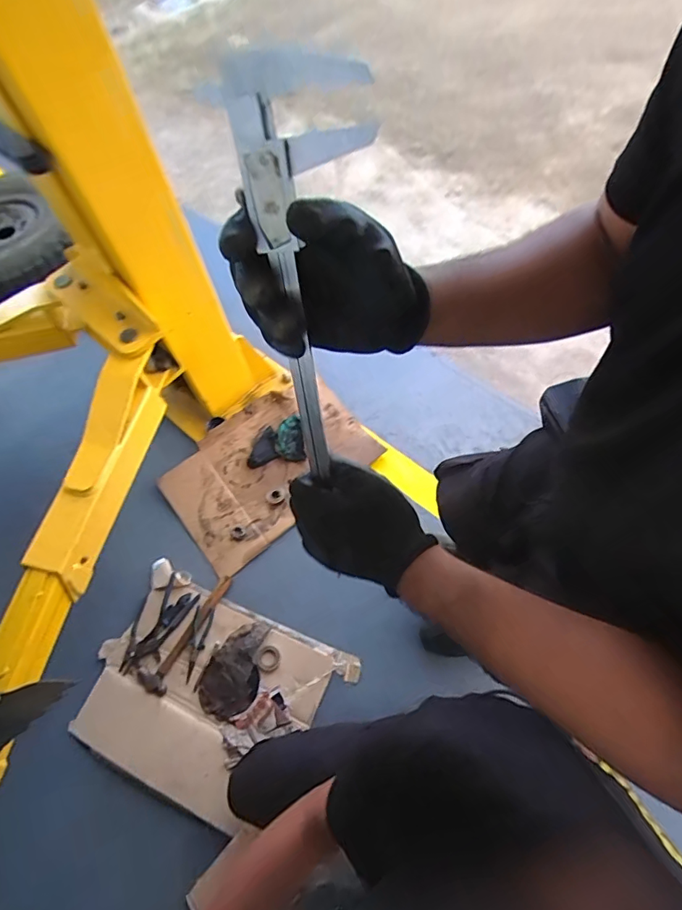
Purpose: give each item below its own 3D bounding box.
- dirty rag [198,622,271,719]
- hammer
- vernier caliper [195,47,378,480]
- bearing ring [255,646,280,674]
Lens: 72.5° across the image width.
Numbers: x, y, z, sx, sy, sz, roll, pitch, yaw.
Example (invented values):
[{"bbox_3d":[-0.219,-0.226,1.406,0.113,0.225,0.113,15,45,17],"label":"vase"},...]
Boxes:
[{"bbox_3d":[-0.285,0.555,1.214,0.145,0.019,0.230,6,63,7],"label":"dirty rag"},{"bbox_3d":[-0.416,0.480,1.265,0.108,0.030,0.342,34,69,19],"label":"hammer"},{"bbox_3d":[-0.019,-0.103,0.330,0.085,0.278,0.021,-10,39,-5],"label":"vernier caliper"},{"bbox_3d":[-0.192,0.537,1.224,0.061,0.008,0.061,-2,62,3],"label":"bearing ring"}]

